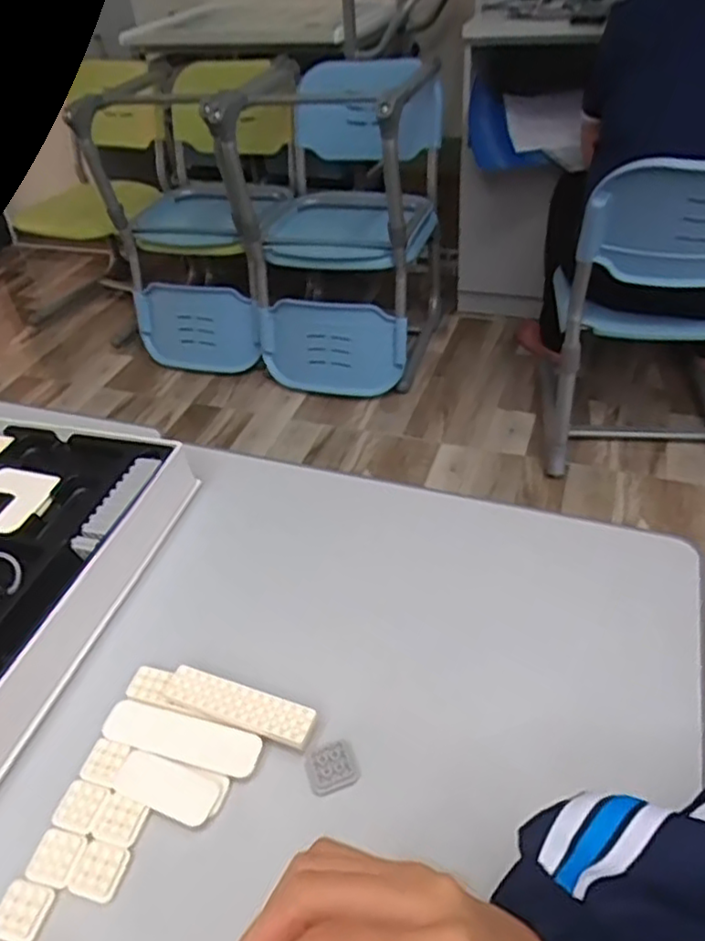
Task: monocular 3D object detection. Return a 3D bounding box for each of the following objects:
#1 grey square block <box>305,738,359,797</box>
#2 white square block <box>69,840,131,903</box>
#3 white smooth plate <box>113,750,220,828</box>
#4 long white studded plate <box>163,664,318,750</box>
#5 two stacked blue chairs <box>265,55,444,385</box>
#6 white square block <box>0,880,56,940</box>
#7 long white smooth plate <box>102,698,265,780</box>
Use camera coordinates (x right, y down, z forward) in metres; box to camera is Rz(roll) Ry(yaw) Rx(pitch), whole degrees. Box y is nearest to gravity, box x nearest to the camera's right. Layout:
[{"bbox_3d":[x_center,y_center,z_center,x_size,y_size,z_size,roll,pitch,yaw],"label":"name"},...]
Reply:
[{"bbox_3d":[-0.013,0.184,0.416,0.030,0.010,0.028,-20,43,-16],"label":"grey square block"},{"bbox_3d":[-0.142,0.226,0.379,0.027,0.005,0.027,6,43,13],"label":"white square block"},{"bbox_3d":[-0.114,0.195,0.412,0.065,0.010,0.027,12,44,19],"label":"white smooth plate"},{"bbox_3d":[-0.075,0.153,0.441,0.104,0.004,0.025,13,54,20],"label":"long white studded plate"},{"bbox_3d":[-0.014,-0.581,1.692,0.405,0.683,0.413,10,44,17],"label":"two stacked blue chairs"},{"bbox_3d":[-0.181,0.240,0.366,0.030,0.004,0.027,4,42,10],"label":"white square block"},{"bbox_3d":[-0.110,0.174,0.434,0.105,0.011,0.027,9,43,16],"label":"long white smooth plate"}]

